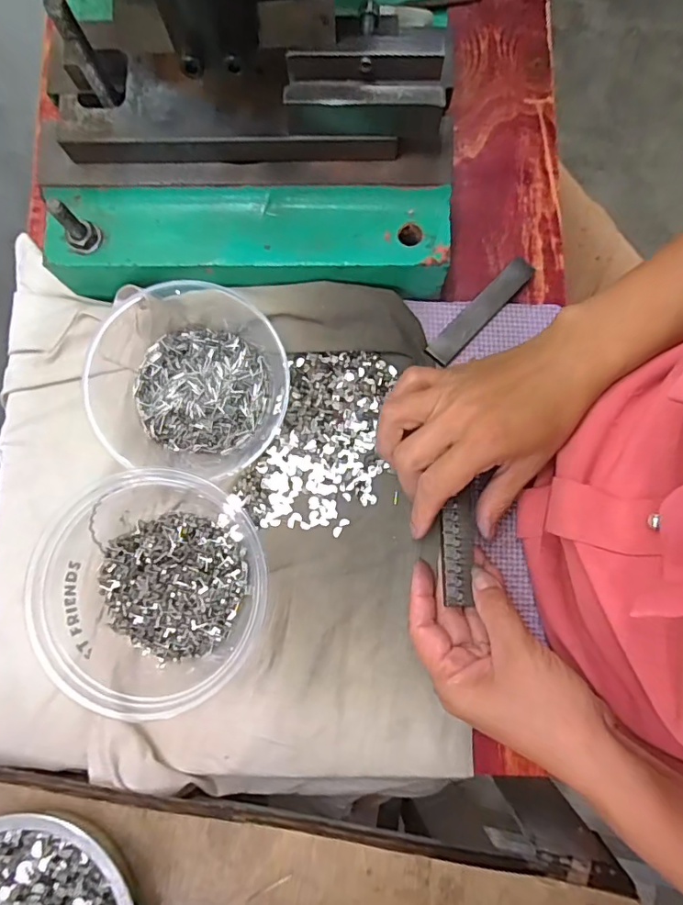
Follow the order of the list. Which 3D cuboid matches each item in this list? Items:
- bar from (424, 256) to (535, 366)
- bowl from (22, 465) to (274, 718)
[{"bbox_3d":[0.097,-0.100,0.356,0.018,0.008,0.098,44,82,7],"label":"bar"},{"bbox_3d":[-0.125,0.083,0.323,0.151,0.061,0.127,15,79,2],"label":"bowl"}]

